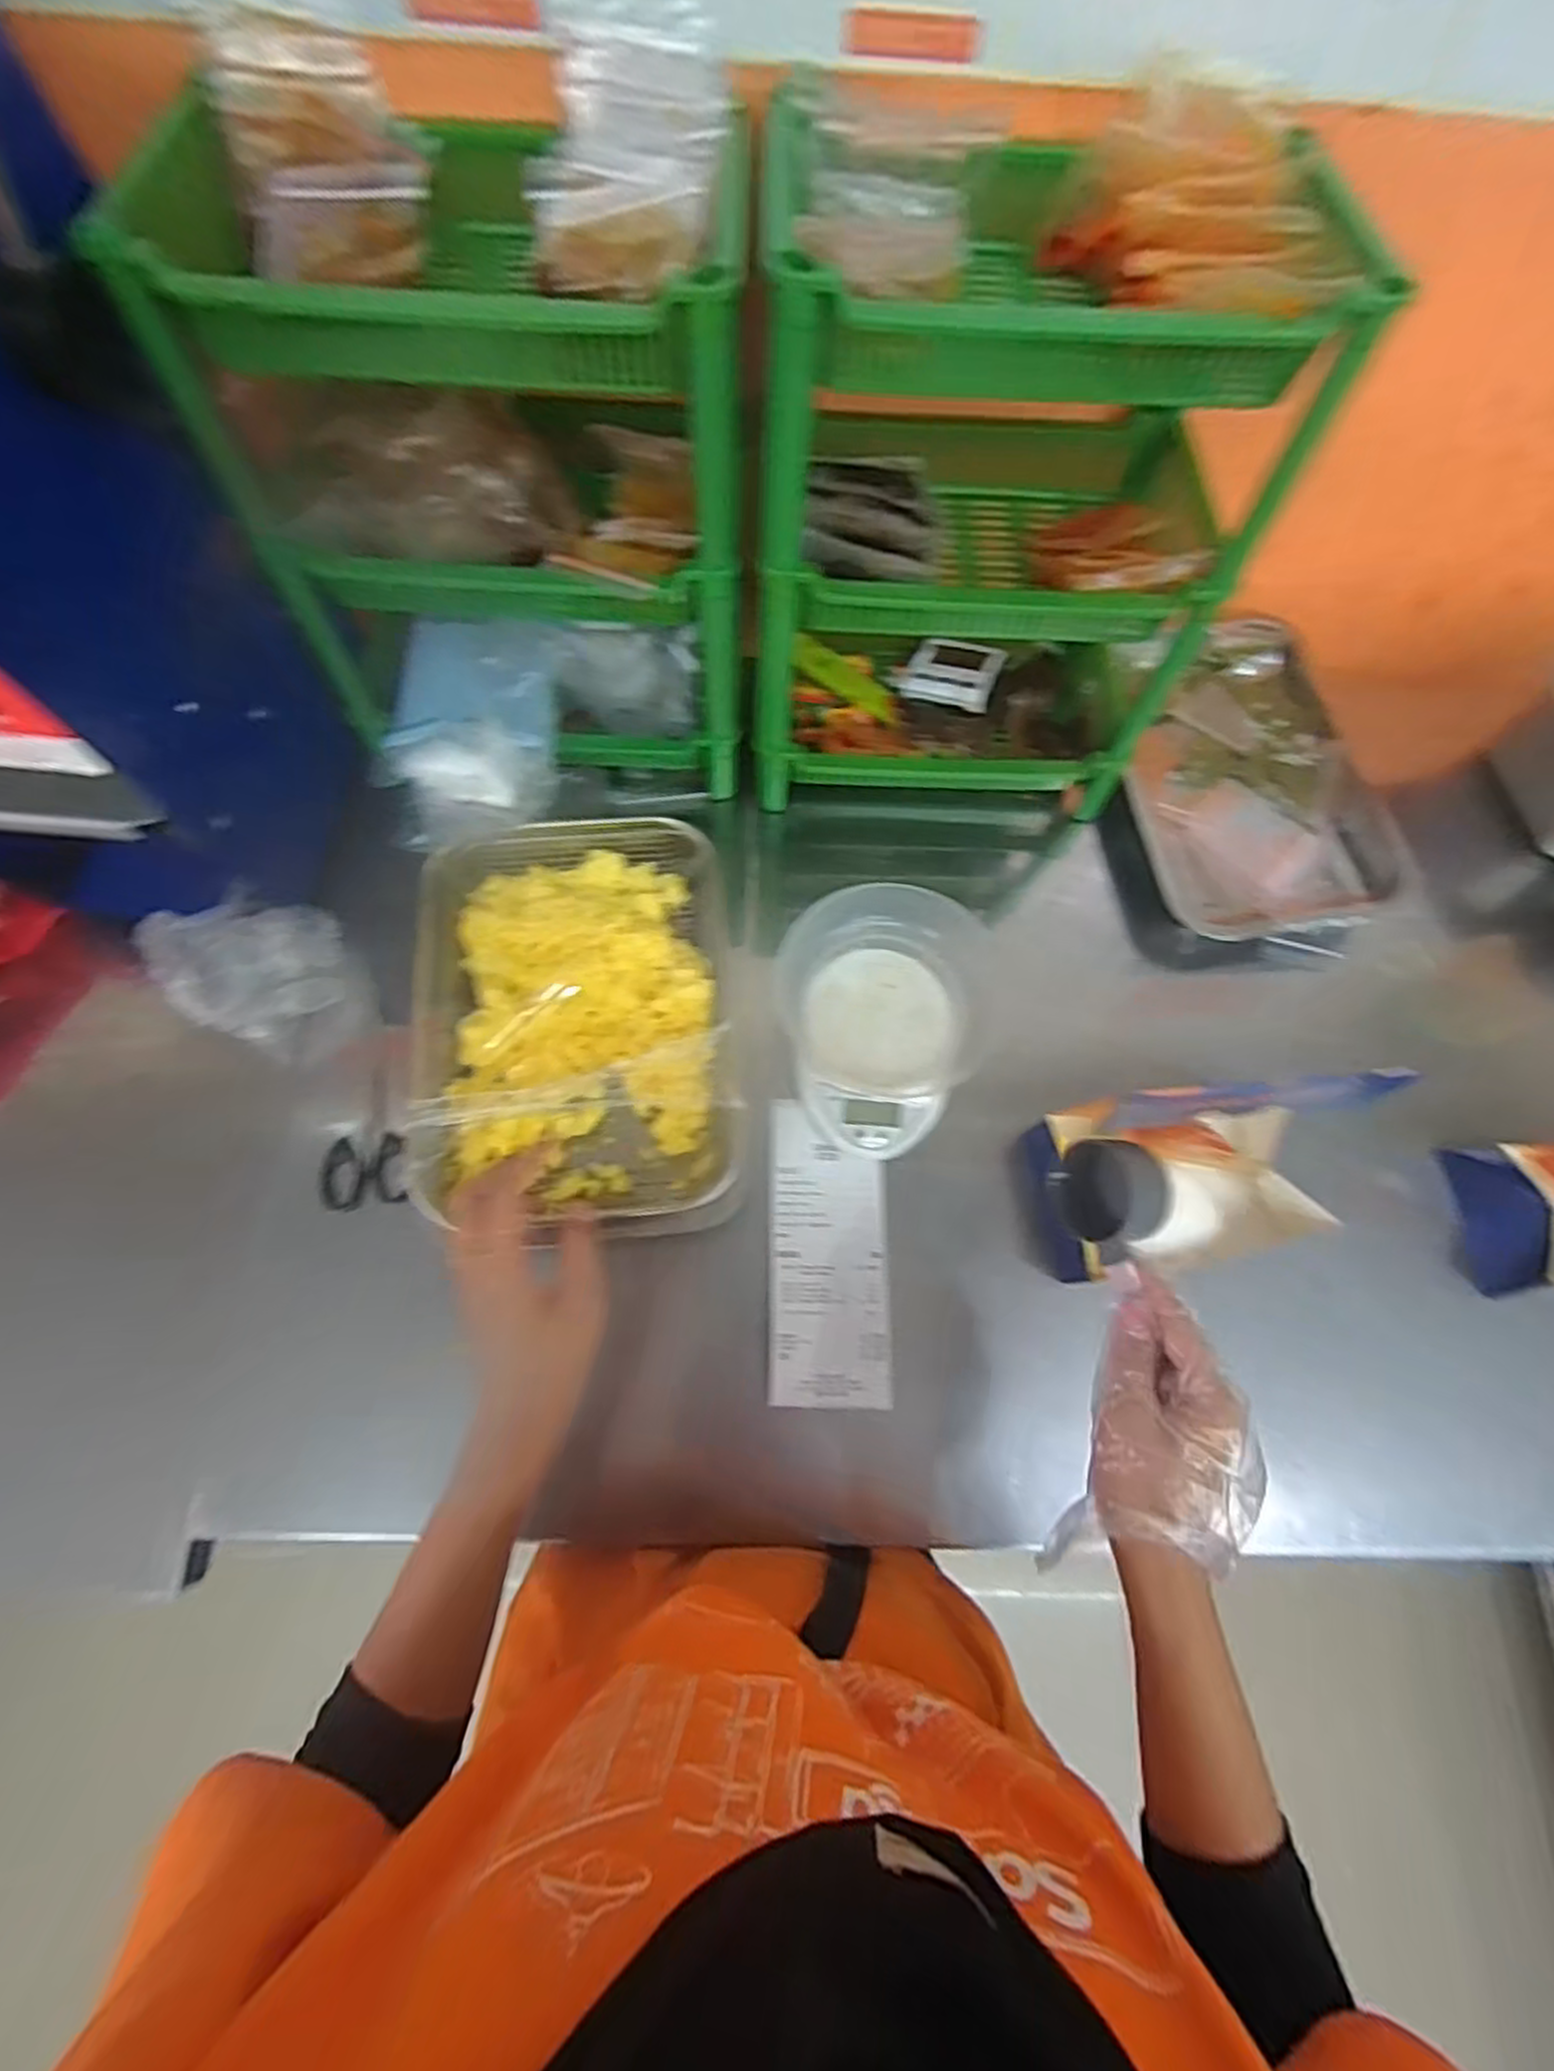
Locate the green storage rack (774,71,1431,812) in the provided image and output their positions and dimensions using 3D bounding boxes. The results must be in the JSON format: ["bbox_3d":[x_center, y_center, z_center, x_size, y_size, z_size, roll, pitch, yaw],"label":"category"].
[{"bbox_3d":[0.129,-0.353,0.541,0.309,0.334,0.226,1,71,-2],"label":"green storage rack"}]

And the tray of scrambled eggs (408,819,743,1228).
[{"bbox_3d":[-0.137,-0.014,0.562,0.211,0.061,0.283,-3,71,-3],"label":"tray of scrambled eggs"}]

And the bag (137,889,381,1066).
[{"bbox_3d":[-0.372,-0.057,0.574,0.103,0.109,0.117,-36,76,-13],"label":"bag"}]

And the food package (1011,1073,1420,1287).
[{"bbox_3d":[0.267,0.090,0.489,0.190,0.131,0.093,-6,71,-4],"label":"food package"}]

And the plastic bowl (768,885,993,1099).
[{"bbox_3d":[0.081,-0.030,0.578,0.160,0.060,0.141,4,71,-1],"label":"plastic bowl"}]

